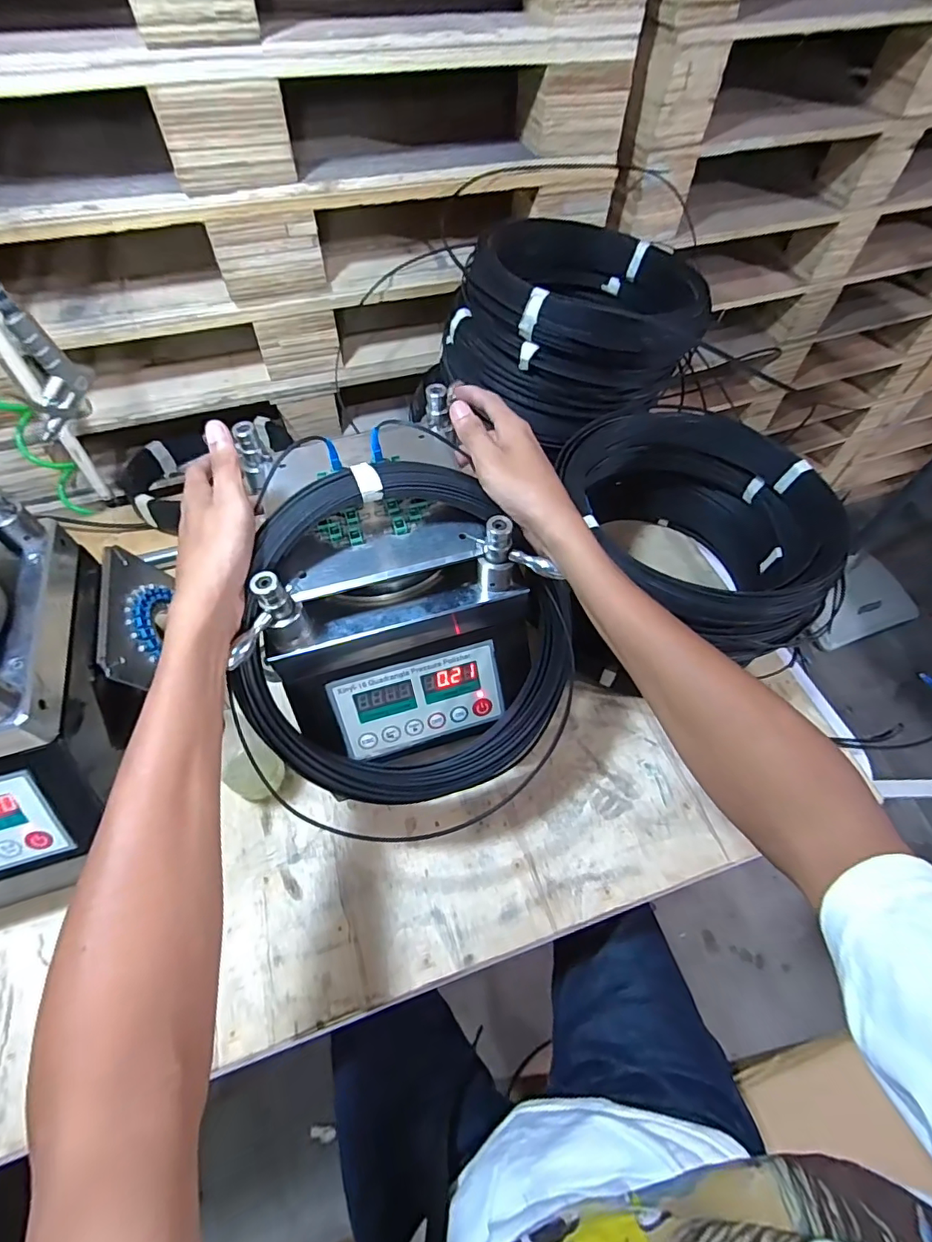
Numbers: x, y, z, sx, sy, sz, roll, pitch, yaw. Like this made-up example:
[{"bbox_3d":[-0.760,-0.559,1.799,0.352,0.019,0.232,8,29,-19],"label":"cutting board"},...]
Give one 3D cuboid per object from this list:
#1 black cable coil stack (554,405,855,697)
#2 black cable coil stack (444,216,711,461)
[{"bbox_3d":[0.237,-0.077,0.611,0.298,0.199,0.294,32,64,18],"label":"black cable coil stack"},{"bbox_3d":[0.146,-0.414,0.670,0.308,0.130,0.304,23,62,14],"label":"black cable coil stack"}]

